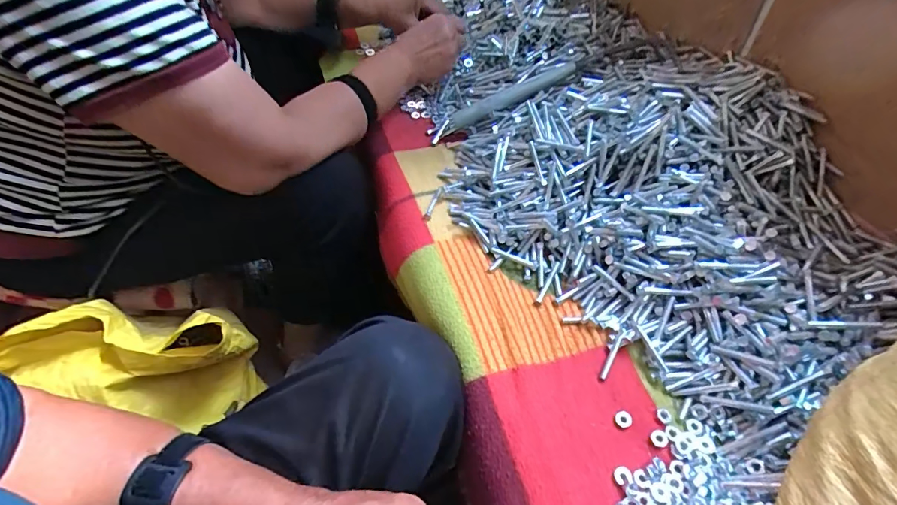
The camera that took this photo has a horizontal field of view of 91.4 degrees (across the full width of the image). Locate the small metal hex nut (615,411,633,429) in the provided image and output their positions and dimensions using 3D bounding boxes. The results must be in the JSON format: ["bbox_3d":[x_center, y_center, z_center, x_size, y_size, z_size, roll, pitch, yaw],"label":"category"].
[{"bbox_3d":[0.166,0.158,0.415,0.015,0.004,0.015,-11,55,-9],"label":"small metal hex nut"}]

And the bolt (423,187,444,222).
[{"bbox_3d":[-0.019,-0.063,0.569,0.010,0.011,0.053,18,56,12],"label":"bolt"}]

